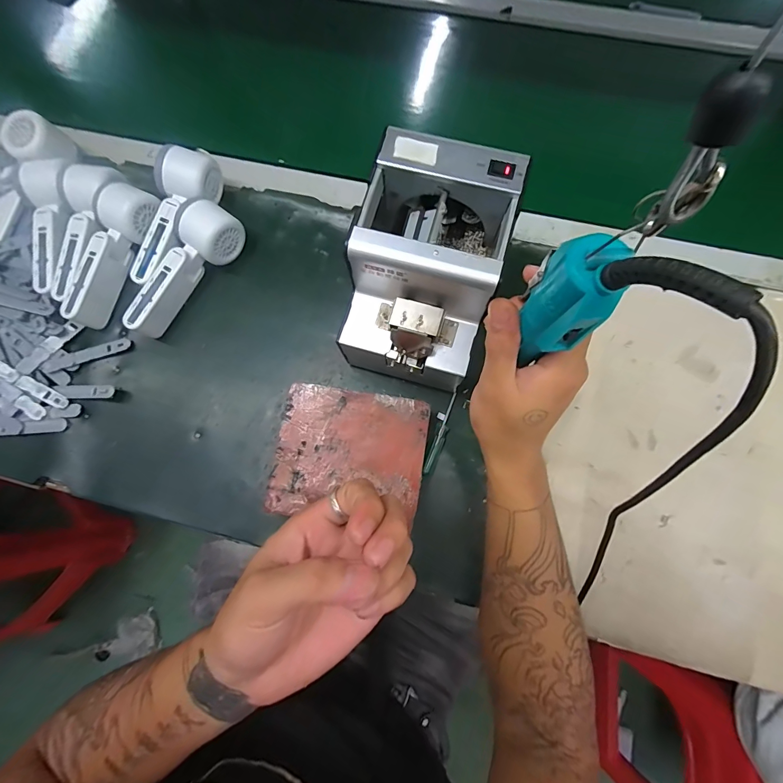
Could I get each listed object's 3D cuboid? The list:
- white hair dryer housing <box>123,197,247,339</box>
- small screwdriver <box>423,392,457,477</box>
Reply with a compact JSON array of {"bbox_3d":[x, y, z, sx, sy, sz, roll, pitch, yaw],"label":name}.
[{"bbox_3d":[-0.240,-0.139,0.422,0.053,0.062,0.162,36,80,9],"label":"white hair dryer housing"},{"bbox_3d":[0.053,0.046,0.398,0.014,0.012,0.088,18,78,6],"label":"small screwdriver"}]

